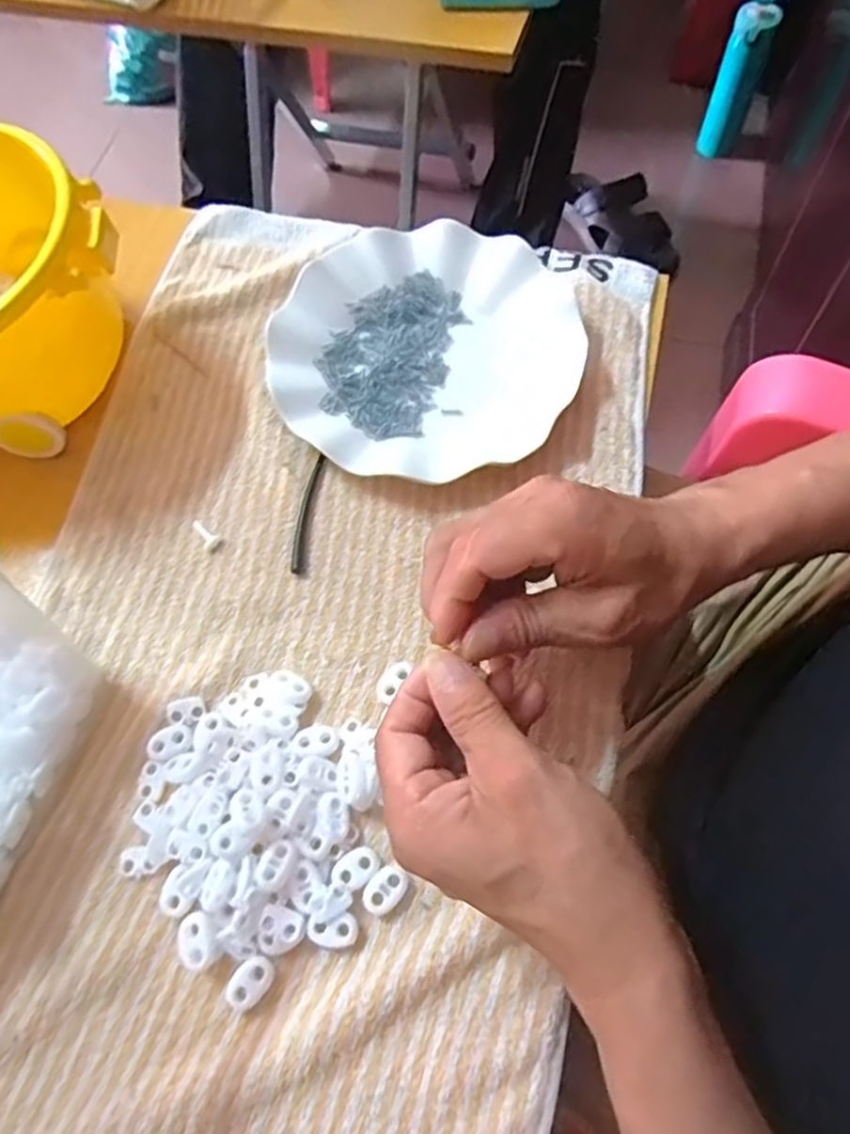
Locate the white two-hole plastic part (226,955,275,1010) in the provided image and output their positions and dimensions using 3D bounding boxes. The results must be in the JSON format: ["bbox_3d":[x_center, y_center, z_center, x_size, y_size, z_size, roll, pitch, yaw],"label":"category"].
[{"bbox_3d":[-0.075,0.178,0.297,0.022,0.004,0.015,-40,72,-15],"label":"white two-hole plastic part"}]

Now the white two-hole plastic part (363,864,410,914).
[{"bbox_3d":[-0.017,0.144,0.310,0.015,0.004,0.022,39,72,16],"label":"white two-hole plastic part"}]

